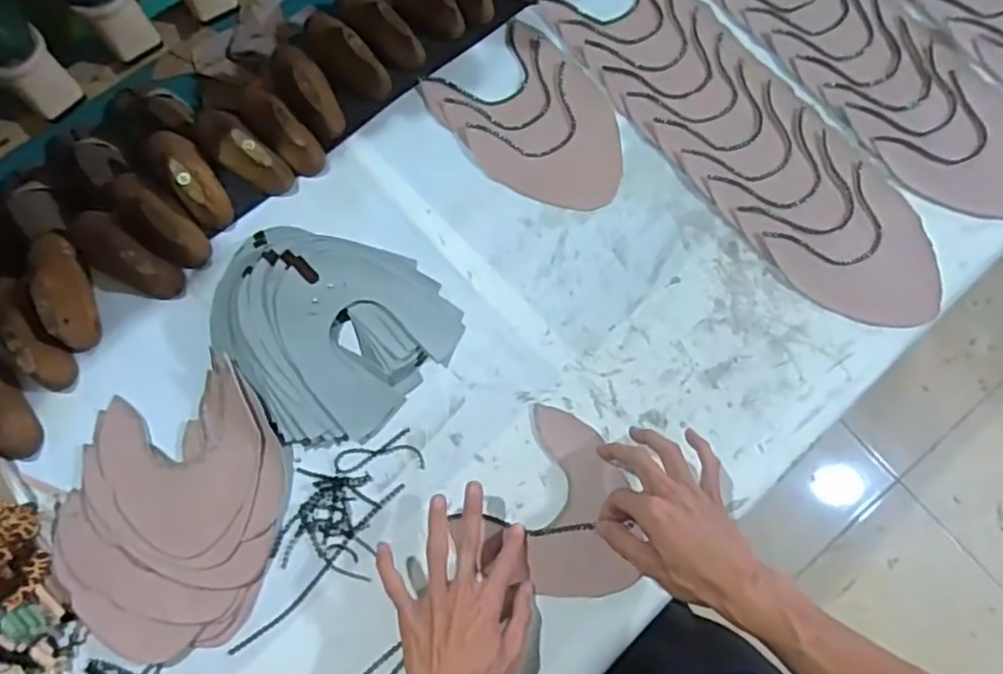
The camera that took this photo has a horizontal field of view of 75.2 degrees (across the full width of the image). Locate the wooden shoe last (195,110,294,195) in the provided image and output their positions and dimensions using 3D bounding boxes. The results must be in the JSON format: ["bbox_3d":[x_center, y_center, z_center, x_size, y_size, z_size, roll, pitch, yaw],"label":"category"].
[{"bbox_3d":[-0.290,-0.210,0.710,0.137,0.055,0.051,40,78,12],"label":"wooden shoe last"}]

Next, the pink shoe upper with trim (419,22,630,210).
[{"bbox_3d":[0.041,-0.241,0.734,0.161,0.006,0.235,-38,76,-9],"label":"pink shoe upper with trim"}]

